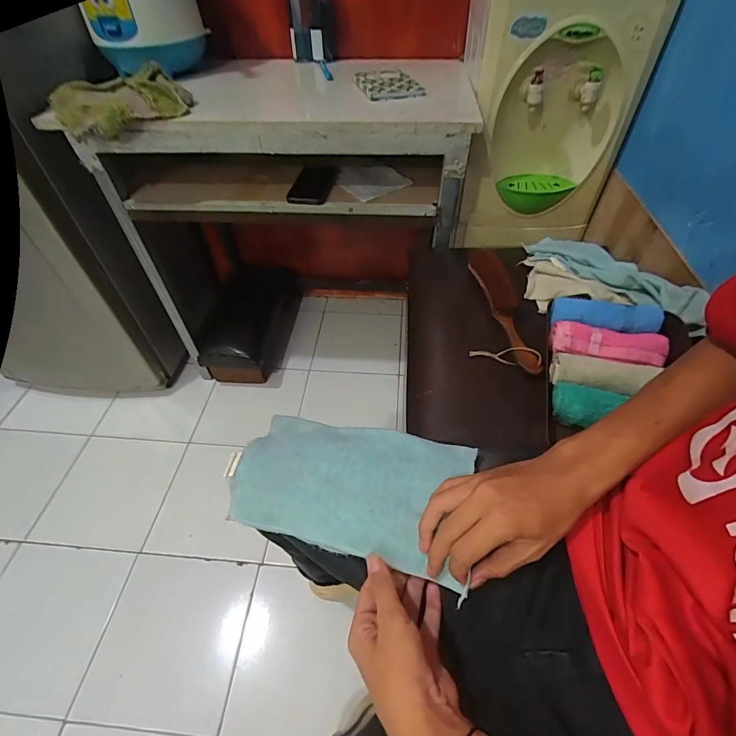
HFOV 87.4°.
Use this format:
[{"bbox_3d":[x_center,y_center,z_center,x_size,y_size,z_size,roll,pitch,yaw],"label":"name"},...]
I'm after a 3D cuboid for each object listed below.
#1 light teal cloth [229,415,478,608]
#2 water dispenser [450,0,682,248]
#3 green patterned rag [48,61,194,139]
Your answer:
[{"bbox_3d":[-0.029,0.119,0.408,0.257,0.022,0.129,5,59,25],"label":"light teal cloth"},{"bbox_3d":[0.374,-0.591,0.886,0.309,0.465,0.347,1,49,3],"label":"water dispenser"},{"bbox_3d":[-0.459,-0.496,0.714,0.223,0.054,0.224,-27,55,-19],"label":"green patterned rag"}]

